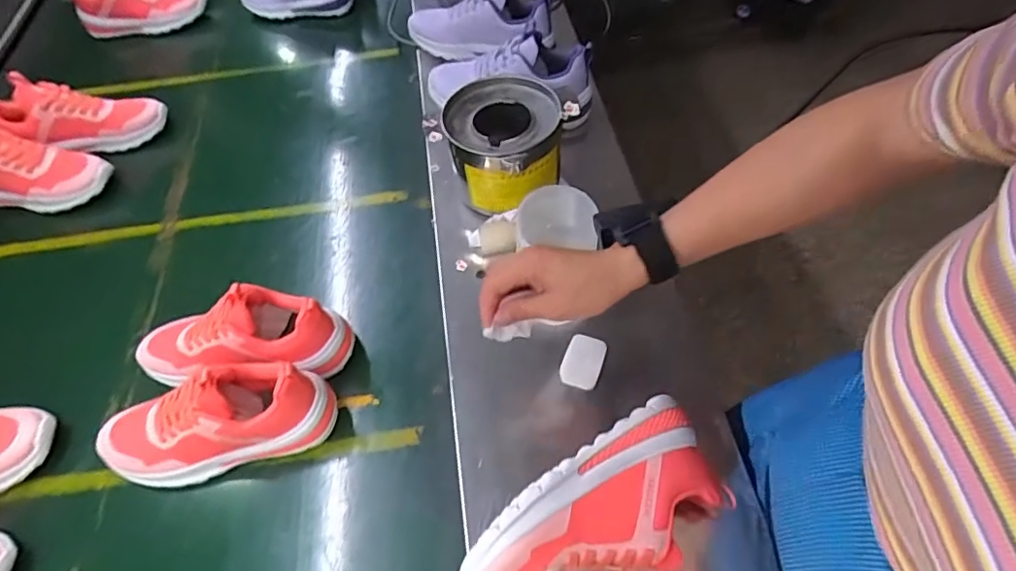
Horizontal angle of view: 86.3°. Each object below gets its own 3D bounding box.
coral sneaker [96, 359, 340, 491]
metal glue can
[{"bbox_3d":[-0.297,0.132,0.536,0.218,0.111,0.078,-15,57,-6],"label":"coral sneaker"},{"bbox_3d":[-0.005,-0.170,0.692,0.139,0.110,0.152,-5,56,3],"label":"metal glue can"}]

